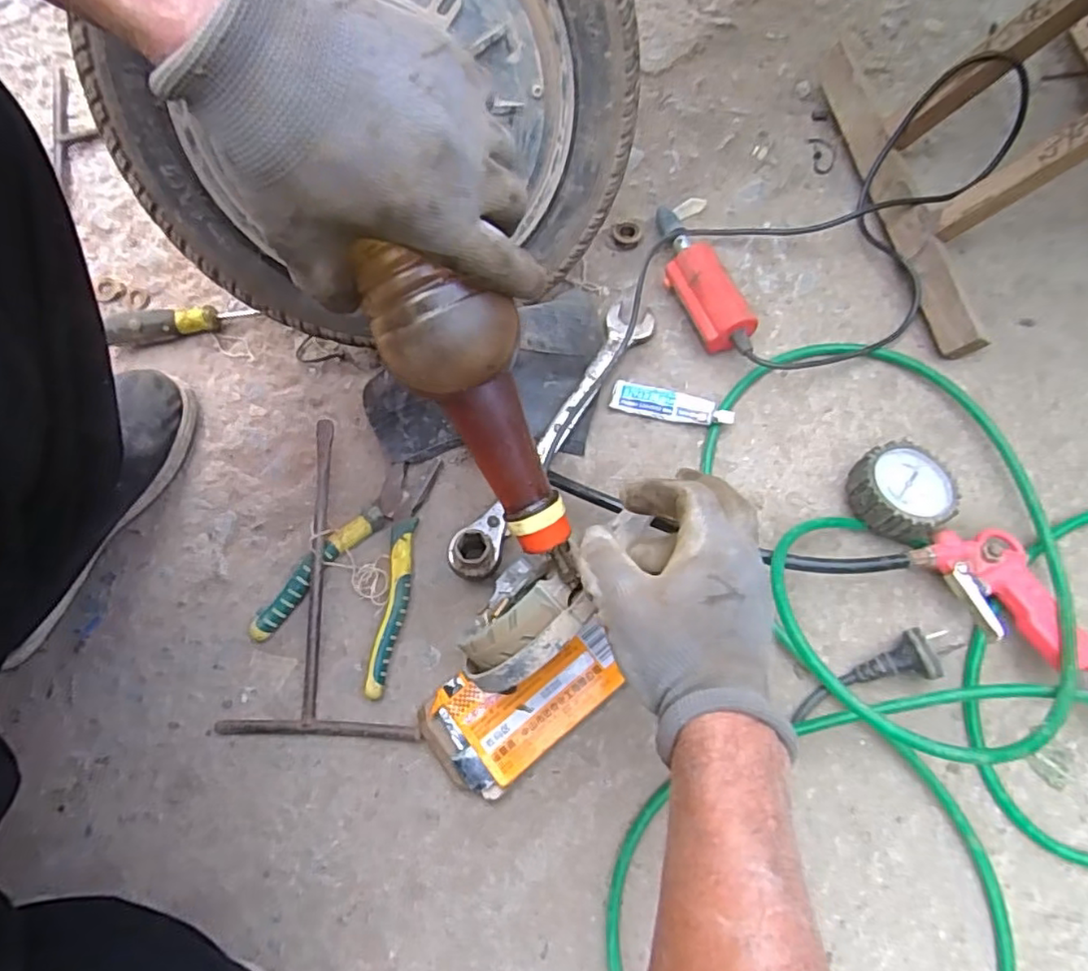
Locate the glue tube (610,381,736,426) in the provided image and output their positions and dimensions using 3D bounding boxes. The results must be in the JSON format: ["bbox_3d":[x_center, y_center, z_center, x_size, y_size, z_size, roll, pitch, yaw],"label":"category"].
[{"bbox_3d":[0.106,-0.066,0.518,0.099,0.007,0.026,15,84,15],"label":"glue tube"}]

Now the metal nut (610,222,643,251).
[{"bbox_3d":[0.076,-0.228,0.567,0.027,0.013,0.021,9,74,6],"label":"metal nut"}]

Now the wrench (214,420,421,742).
[{"bbox_3d":[-0.165,0.068,0.479,0.146,0.017,0.240,0,79,4],"label":"wrench"}]

